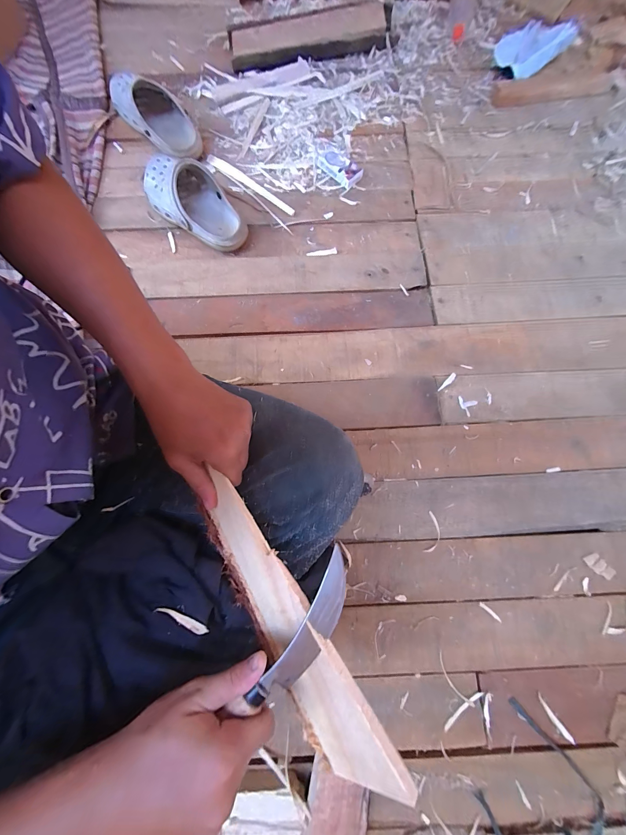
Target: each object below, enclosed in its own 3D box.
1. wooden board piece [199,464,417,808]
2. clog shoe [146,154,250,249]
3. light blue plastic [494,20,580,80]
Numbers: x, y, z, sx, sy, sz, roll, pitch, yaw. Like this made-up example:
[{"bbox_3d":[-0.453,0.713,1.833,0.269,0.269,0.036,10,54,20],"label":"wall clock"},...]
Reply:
[{"bbox_3d":[-0.028,0.180,0.264,0.010,0.087,0.267,-19,71,-50],"label":"wooden board piece"},{"bbox_3d":[-0.242,-0.443,0.621,0.272,0.080,0.116,39,79,11],"label":"clog shoe"},{"bbox_3d":[0.568,-0.953,0.767,0.255,0.049,0.119,-41,78,-9],"label":"light blue plastic"}]

